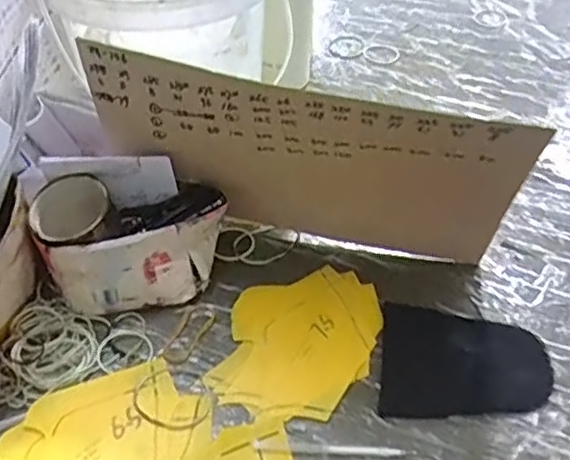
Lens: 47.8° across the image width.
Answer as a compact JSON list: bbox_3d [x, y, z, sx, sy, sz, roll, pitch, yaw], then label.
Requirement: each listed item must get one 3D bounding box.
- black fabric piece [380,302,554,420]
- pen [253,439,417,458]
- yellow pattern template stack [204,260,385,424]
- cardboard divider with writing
[{"bbox_3d":[0.137,0.103,0.487,0.122,0.007,0.094,7,44,5],"label":"black fabric piece"},{"bbox_3d":[0.033,0.150,0.440,0.107,0.004,0.008,4,44,2],"label":"pen"},{"bbox_3d":[0.012,0.084,0.505,0.113,0.006,0.144,12,45,11],"label":"yellow pattern template stack"},{"bbox_3d":[0.018,-0.045,0.497,0.303,0.199,0.013,10,64,7],"label":"cardboard divider with writing"}]

